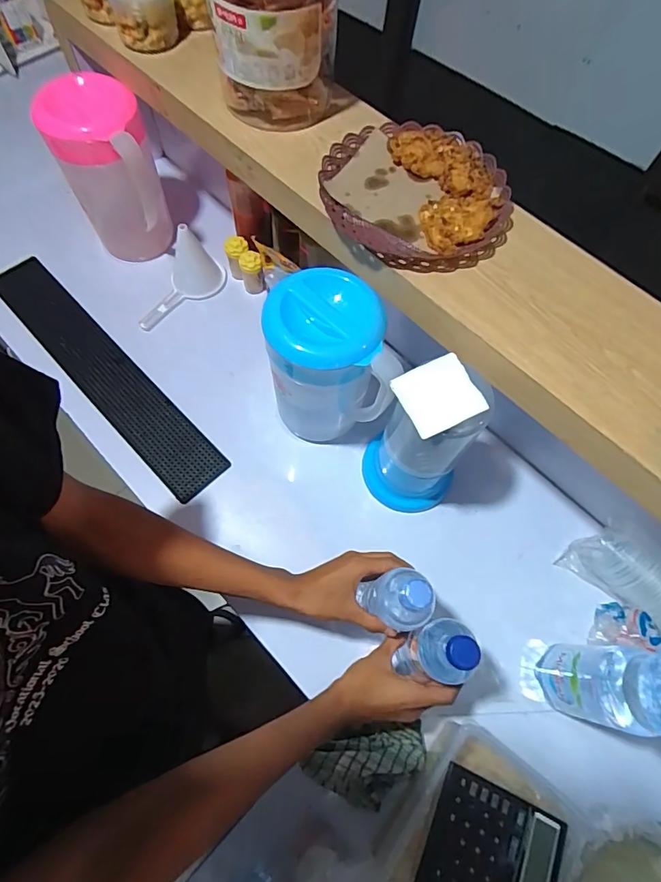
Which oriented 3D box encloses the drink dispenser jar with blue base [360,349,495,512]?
[{"bbox_3d":[0.126,0.008,0.620,0.109,0.275,0.115,1,67,-3],"label":"drink dispenser jar with blue base"}]

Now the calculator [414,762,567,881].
[{"bbox_3d":[0.166,0.435,0.465,0.131,0.013,0.125,23,68,11],"label":"calculator"}]

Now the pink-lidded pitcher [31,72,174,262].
[{"bbox_3d":[-0.371,-0.439,0.784,0.148,0.273,0.164,-21,70,-12],"label":"pink-lidded pitcher"}]

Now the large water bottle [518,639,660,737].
[{"bbox_3d":[0.320,0.266,0.478,0.080,0.344,0.081,16,67,4],"label":"large water bottle"}]

